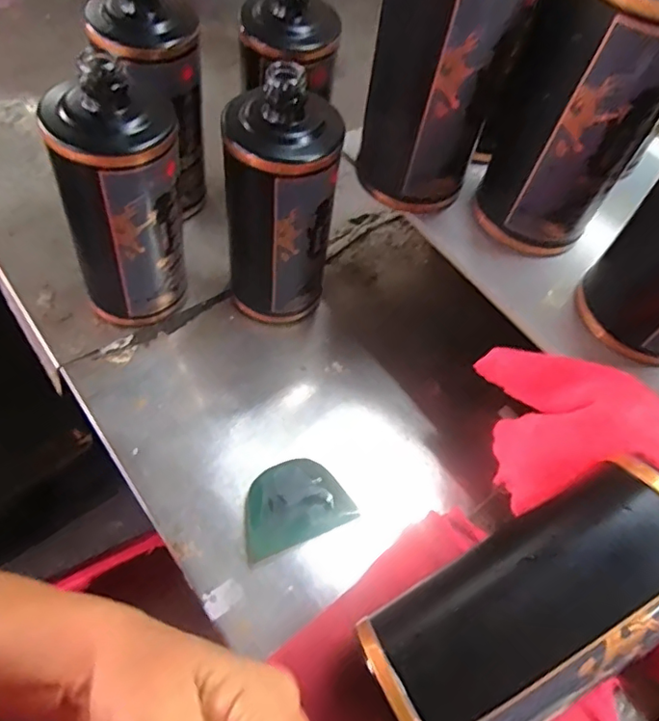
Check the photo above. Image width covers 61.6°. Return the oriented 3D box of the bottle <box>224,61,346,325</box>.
[{"bbox_3d":[-0.035,-0.107,0.404,0.078,0.183,0.072,1,62,-3],"label":"bottle"}]

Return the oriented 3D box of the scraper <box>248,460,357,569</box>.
[{"bbox_3d":[-0.027,0.099,0.385,0.077,0.008,0.056,-22,66,-18],"label":"scraper"}]

